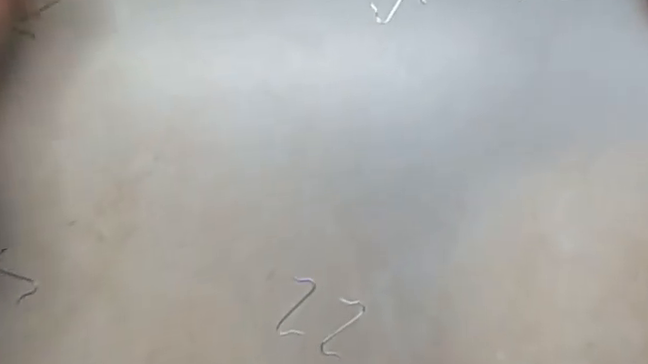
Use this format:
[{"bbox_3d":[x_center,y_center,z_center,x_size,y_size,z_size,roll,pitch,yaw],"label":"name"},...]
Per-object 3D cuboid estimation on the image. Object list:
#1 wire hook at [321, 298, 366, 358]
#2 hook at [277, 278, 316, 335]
[{"bbox_3d":[0.011,0.084,0.348,0.016,0.004,0.035,23,82,1],"label":"wire hook"},{"bbox_3d":[-0.016,0.072,0.349,0.016,0.004,0.035,14,82,0],"label":"hook"}]

